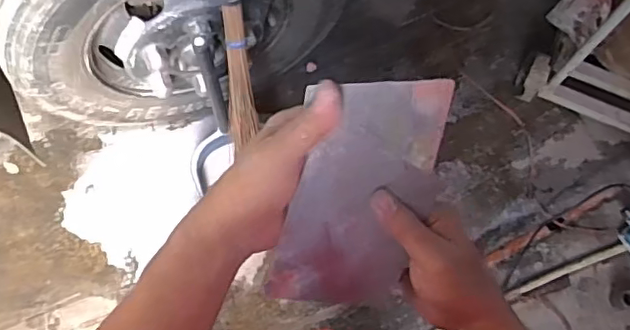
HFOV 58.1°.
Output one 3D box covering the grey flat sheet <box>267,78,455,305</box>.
[{"bbox_3d":[0.035,0.023,0.410,0.105,0.005,0.178,9,110,-8],"label":"grey flat sheet"}]

